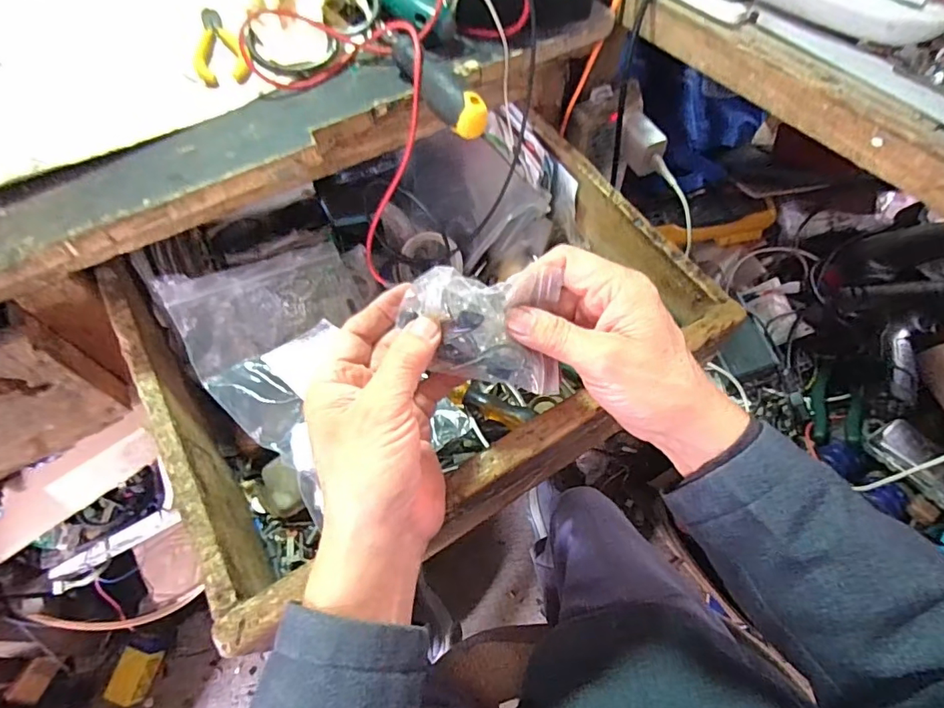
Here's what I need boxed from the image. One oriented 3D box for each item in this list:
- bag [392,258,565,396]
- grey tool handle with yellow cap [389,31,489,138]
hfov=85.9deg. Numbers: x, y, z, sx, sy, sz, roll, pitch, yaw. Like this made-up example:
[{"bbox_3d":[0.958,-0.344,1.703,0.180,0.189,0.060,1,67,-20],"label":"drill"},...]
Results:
[{"bbox_3d":[0.007,-0.015,0.299,0.095,0.025,0.069,4,94,-19],"label":"bag"},{"bbox_3d":[-0.025,-0.185,0.346,0.026,0.024,0.096,-29,64,-17],"label":"grey tool handle with yellow cap"}]

